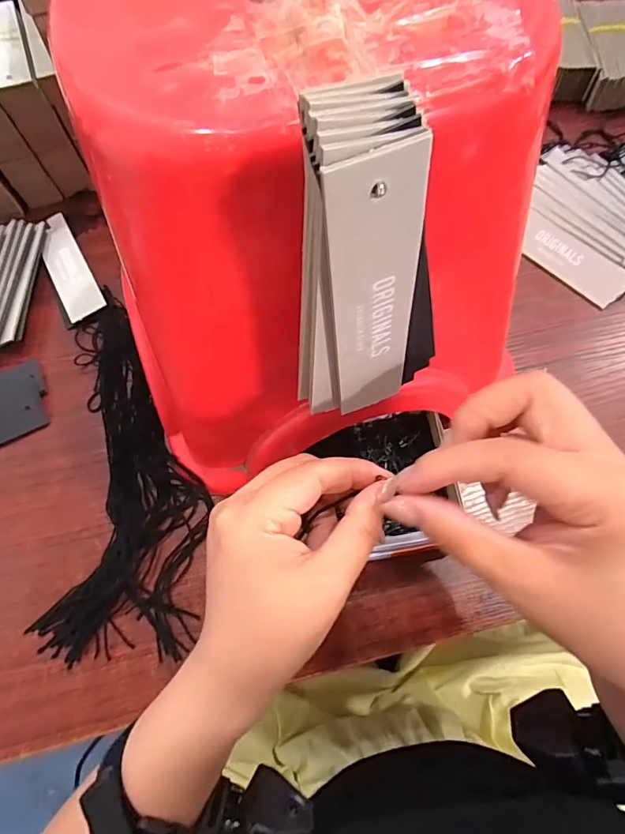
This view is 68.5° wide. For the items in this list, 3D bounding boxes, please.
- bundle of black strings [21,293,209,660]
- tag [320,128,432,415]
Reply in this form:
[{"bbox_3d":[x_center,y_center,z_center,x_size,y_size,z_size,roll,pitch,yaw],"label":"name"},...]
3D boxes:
[{"bbox_3d":[-0.128,0.024,0.327,0.104,0.011,0.262,-4,68,0],"label":"bundle of black strings"},{"bbox_3d":[0.023,-0.038,0.171,0.032,0.122,0.004,-22,60,-7],"label":"tag"}]

